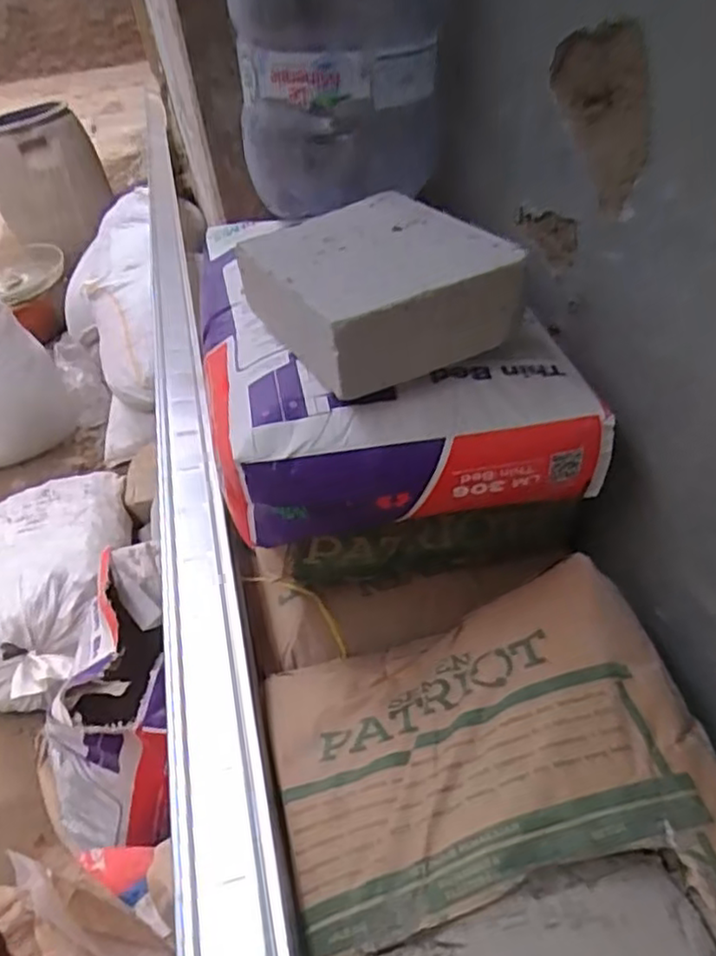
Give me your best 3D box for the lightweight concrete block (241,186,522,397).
[{"bbox_3d":[0.012,-0.184,0.655,0.200,0.076,0.243,-25,46,-19],"label":"lightweight concrete block"}]

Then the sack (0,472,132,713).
[{"bbox_3d":[-0.588,0.193,1.267,0.312,0.132,0.496,-10,42,-4],"label":"sack"}]

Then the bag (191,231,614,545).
[{"bbox_3d":[0.000,-0.157,0.778,0.343,0.107,0.506,-13,43,-7],"label":"bag"}]

